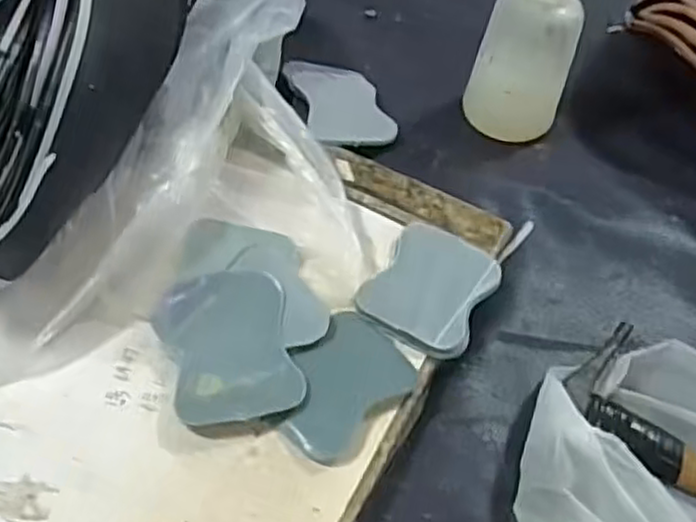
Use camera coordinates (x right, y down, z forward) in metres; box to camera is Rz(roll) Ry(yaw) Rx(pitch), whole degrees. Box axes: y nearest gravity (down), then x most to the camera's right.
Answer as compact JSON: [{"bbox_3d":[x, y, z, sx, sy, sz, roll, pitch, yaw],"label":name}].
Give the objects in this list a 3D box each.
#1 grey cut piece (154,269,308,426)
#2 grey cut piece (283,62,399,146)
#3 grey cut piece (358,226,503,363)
[{"bbox_3d":[-0.055,0.040,0.346,0.058,0.008,0.072,-8,69,-19],"label":"grey cut piece"},{"bbox_3d":[-0.007,-0.112,0.501,0.058,0.014,0.095,-9,53,-14],"label":"grey cut piece"},{"bbox_3d":[0.046,0.014,0.399,0.059,0.006,0.079,24,52,15],"label":"grey cut piece"}]

